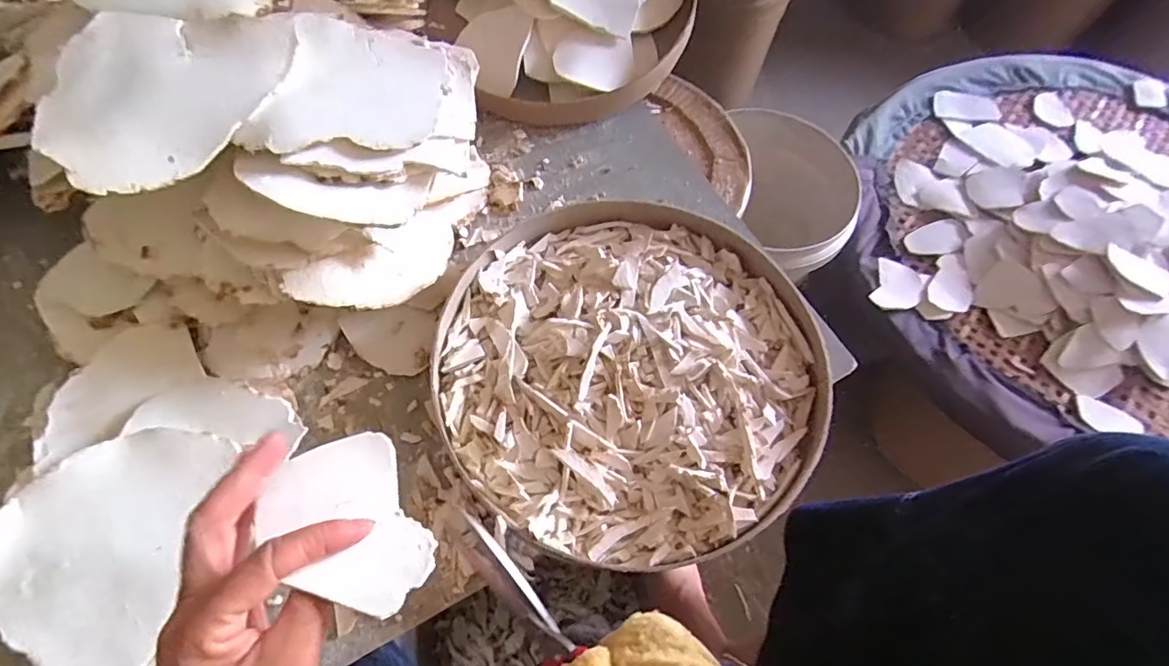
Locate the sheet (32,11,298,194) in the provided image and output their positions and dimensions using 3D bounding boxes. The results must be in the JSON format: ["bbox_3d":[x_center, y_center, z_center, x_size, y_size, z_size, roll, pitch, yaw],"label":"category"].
[{"bbox_3d":[-0.297,-0.167,0.381,0.148,0.015,0.158,3,65,-2],"label":"sheet"}]

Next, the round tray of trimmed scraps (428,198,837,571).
[{"bbox_3d":[0.035,0.023,0.441,0.298,0.057,0.298,1,65,-3],"label":"round tray of trimmed scraps"}]

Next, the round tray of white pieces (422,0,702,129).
[{"bbox_3d":[-0.024,-0.373,0.603,0.276,0.095,0.293,-20,68,-12],"label":"round tray of white pieces"}]

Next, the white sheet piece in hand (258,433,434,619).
[{"bbox_3d":[-0.122,0.096,0.272,0.069,0.004,0.100,-25,54,-22],"label":"white sheet piece in hand"}]

